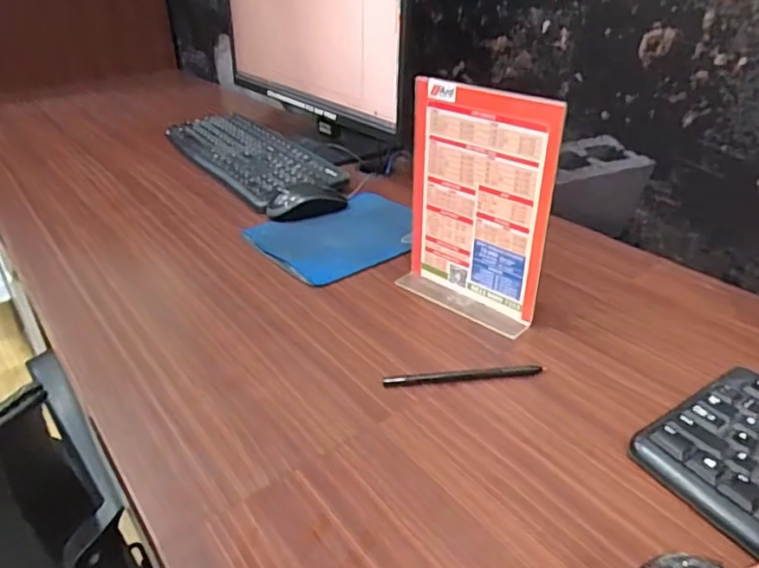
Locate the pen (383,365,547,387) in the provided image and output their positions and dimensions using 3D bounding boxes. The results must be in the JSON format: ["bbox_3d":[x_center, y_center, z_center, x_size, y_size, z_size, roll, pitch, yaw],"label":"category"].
[{"bbox_3d":[0.072,0.077,0.489,0.137,0.006,0.014,-4,30,-6],"label":"pen"}]

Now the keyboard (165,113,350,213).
[{"bbox_3d":[-0.223,-0.220,0.972,0.151,0.028,0.458,-19,35,-29],"label":"keyboard"}]

